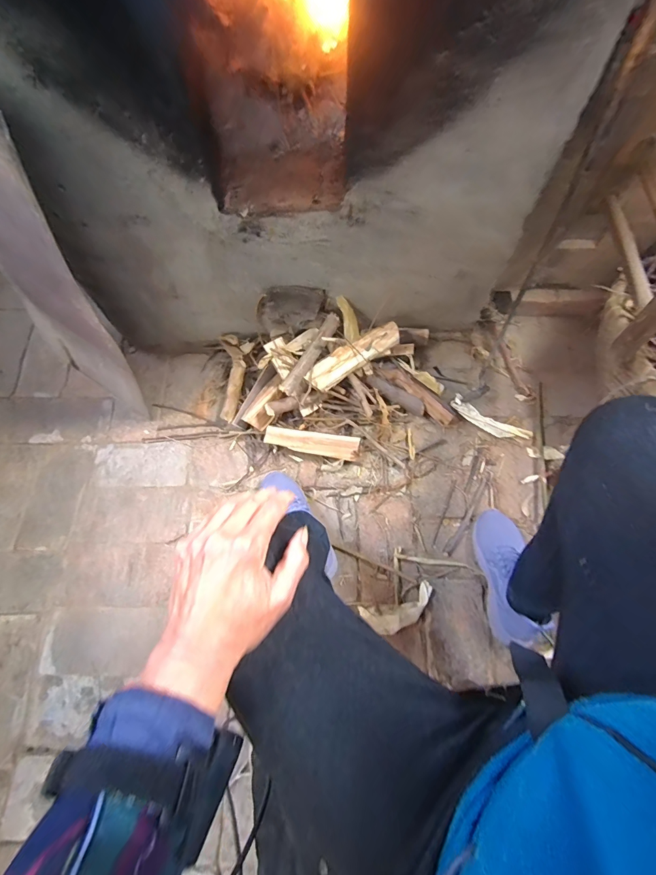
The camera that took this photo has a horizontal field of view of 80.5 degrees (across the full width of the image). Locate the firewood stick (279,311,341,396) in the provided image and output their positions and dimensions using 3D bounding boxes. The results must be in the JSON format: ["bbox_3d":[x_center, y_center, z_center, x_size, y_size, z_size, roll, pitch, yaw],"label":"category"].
[{"bbox_3d":[-0.034,-0.178,0.816,0.032,0.020,0.204,28,72,12],"label":"firewood stick"}]

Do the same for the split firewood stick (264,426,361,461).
[{"bbox_3d":[-0.035,0.013,0.840,0.199,0.032,0.047,8,69,5],"label":"split firewood stick"}]

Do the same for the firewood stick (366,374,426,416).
[{"bbox_3d":[0.152,-0.097,0.862,0.145,0.022,0.029,31,74,-4],"label":"firewood stick"}]

